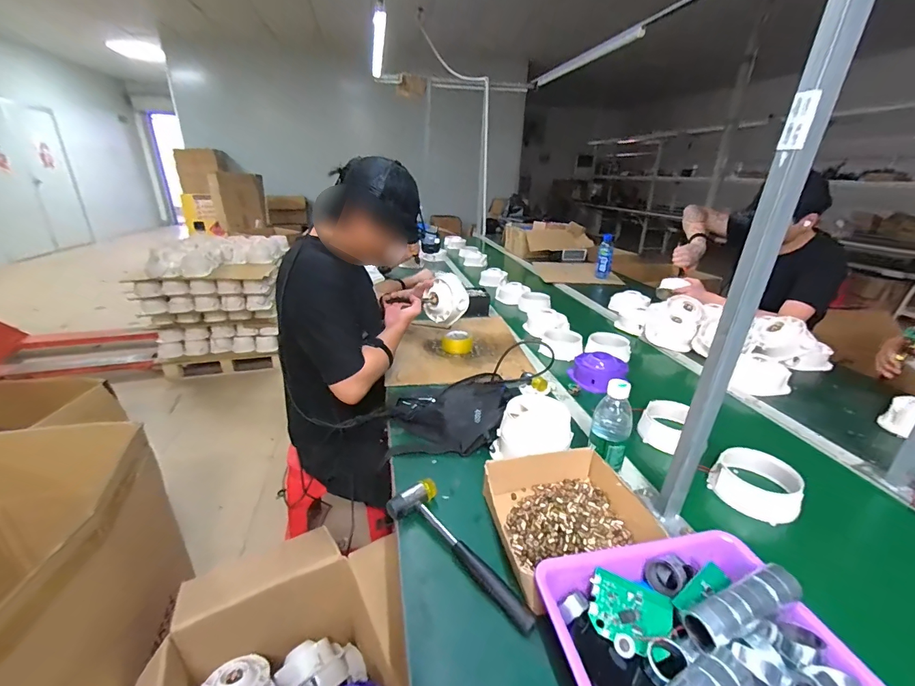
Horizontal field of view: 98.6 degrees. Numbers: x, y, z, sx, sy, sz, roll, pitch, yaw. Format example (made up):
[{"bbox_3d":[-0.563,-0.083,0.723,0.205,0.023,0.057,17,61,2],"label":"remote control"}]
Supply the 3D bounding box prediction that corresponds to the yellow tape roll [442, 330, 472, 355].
[{"bbox_3d":[-0.001,-0.007,1.187,0.092,0.040,0.104,2,24,2],"label":"yellow tape roll"}]

